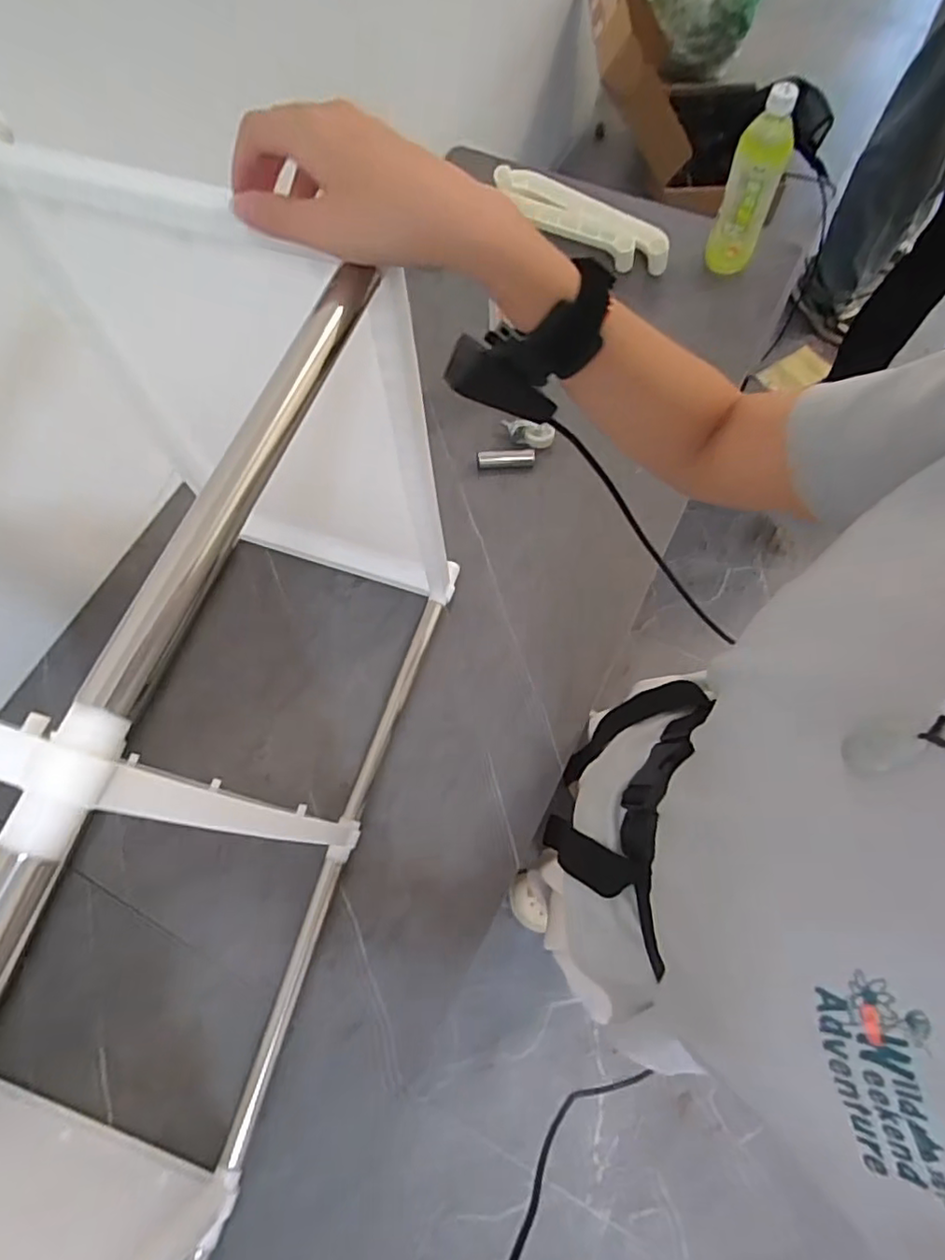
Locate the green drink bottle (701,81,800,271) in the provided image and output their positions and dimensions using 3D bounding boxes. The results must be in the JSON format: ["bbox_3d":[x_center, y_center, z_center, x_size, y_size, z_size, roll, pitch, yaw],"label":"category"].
[{"bbox_3d":[0.385,-0.609,0.862,0.068,0.219,0.065,22,71,11],"label":"green drink bottle"}]

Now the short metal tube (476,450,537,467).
[{"bbox_3d":[0.044,-0.223,0.807,0.073,0.017,0.017,1,68,1],"label":"short metal tube"}]

